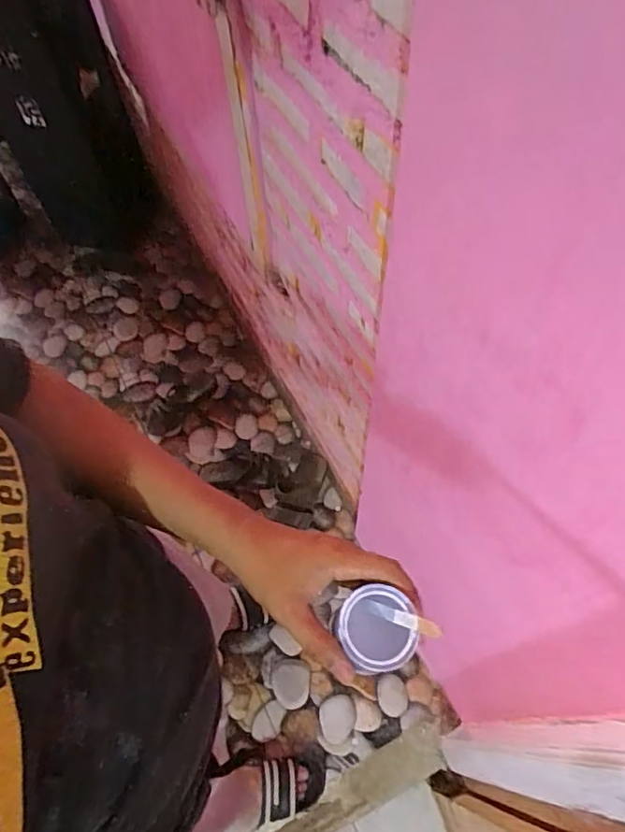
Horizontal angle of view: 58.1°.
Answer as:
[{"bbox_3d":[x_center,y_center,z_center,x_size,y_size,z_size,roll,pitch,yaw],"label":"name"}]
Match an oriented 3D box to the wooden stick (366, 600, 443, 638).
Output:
[{"bbox_3d":[0.064,0.147,0.409,0.009,0.082,0.009,46,66,-18],"label":"wooden stick"}]

